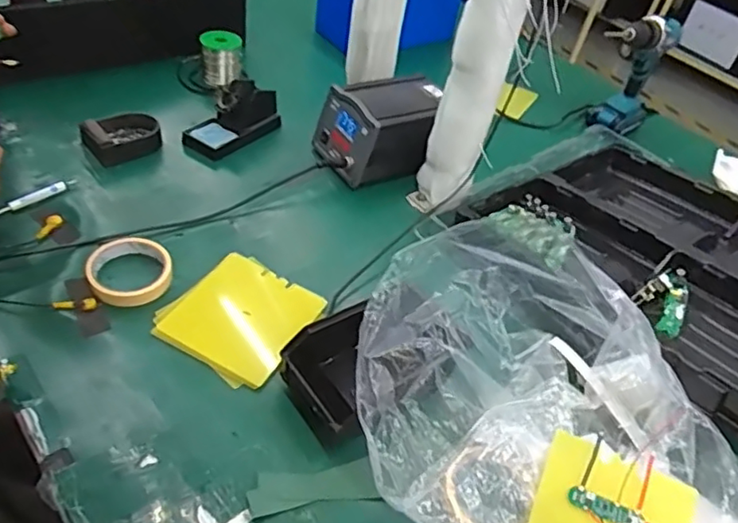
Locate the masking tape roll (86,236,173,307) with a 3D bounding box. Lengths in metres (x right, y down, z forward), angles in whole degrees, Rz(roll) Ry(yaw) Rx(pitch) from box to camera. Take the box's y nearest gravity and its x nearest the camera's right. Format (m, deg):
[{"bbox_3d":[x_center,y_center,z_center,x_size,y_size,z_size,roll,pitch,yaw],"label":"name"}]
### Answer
[{"bbox_3d":[-0.272,0.009,0.688,0.088,0.026,0.092,6,45,-6],"label":"masking tape roll"}]

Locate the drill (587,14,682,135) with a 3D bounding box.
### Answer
[{"bbox_3d":[0.472,-0.335,1.080,0.084,0.214,0.222,32,51,26],"label":"drill"}]

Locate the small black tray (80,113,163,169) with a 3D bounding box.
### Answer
[{"bbox_3d":[-0.355,-0.179,0.864,0.069,0.037,0.105,37,49,23],"label":"small black tray"}]

